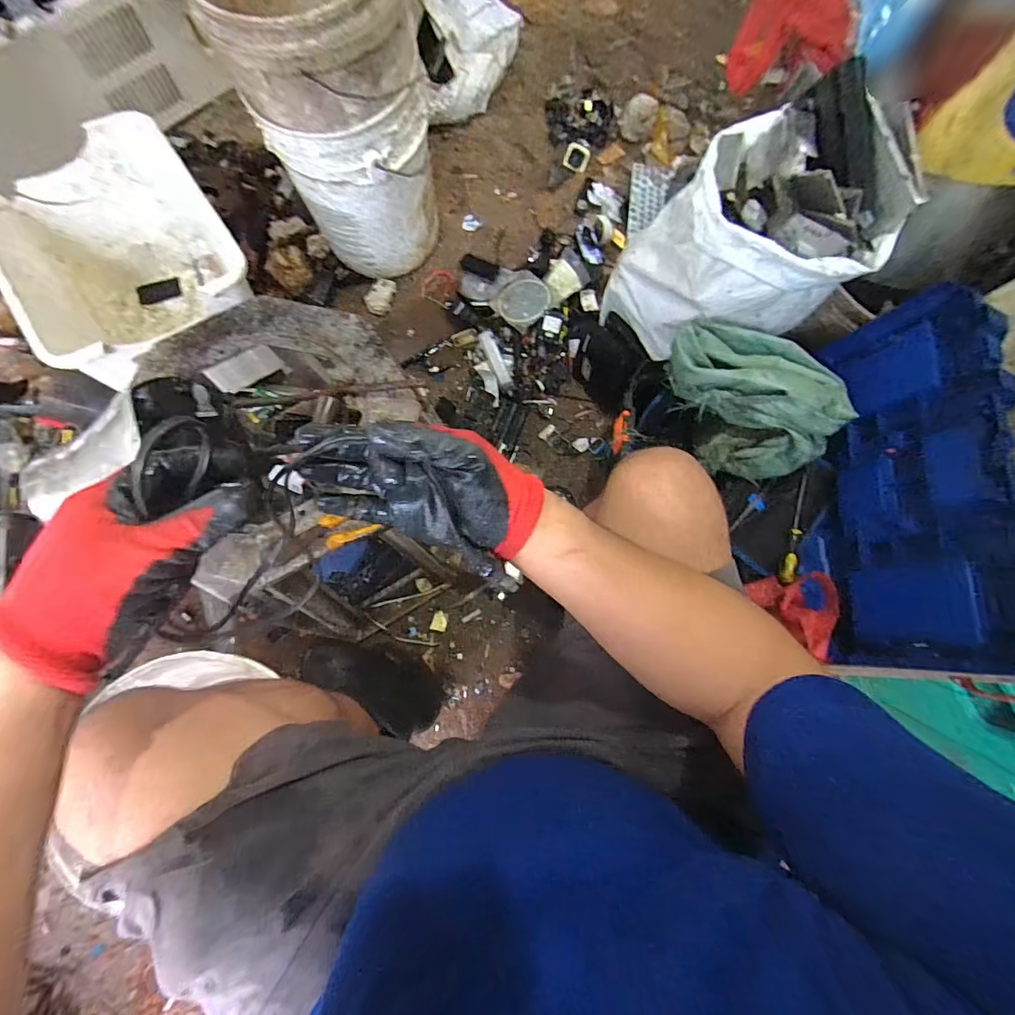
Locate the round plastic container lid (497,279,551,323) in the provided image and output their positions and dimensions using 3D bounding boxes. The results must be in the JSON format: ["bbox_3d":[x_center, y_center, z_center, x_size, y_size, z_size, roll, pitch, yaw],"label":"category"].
[{"bbox_3d":[0.036,-0.460,1.022,0.113,0.008,0.110,-3,73,10],"label":"round plastic container lid"}]

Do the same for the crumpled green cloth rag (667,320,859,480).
[{"bbox_3d":[0.352,-0.162,0.662,0.173,0.111,0.230,-28,77,-7],"label":"crumpled green cloth rag"}]

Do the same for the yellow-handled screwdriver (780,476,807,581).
[{"bbox_3d":[0.436,0.031,0.698,0.017,0.017,0.171,17,76,5],"label":"yellow-handled screwdriver"}]

